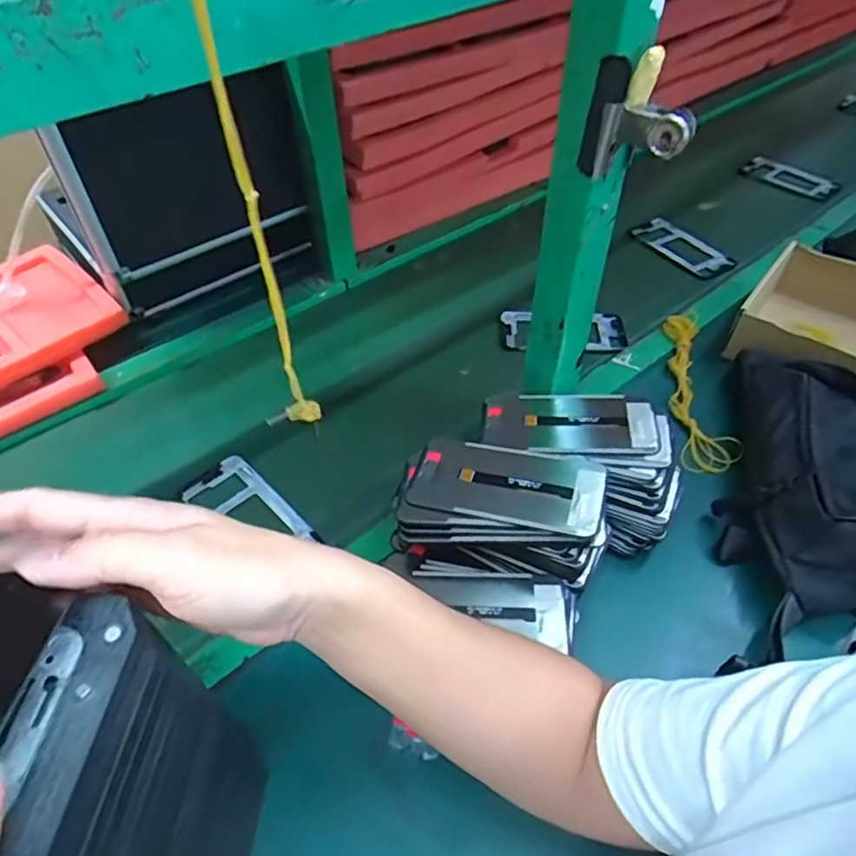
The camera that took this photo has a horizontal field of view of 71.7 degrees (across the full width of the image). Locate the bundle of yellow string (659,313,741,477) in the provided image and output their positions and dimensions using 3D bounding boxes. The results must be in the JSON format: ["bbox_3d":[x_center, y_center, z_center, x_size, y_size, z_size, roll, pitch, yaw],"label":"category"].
[{"bbox_3d":[0.305,-0.049,0.678,0.052,0.025,0.233,6,49,5],"label":"bundle of yellow string"}]

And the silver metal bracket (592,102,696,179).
[{"bbox_3d":[0.141,-0.185,0.390,0.057,0.052,0.020,33,56,26],"label":"silver metal bracket"}]

